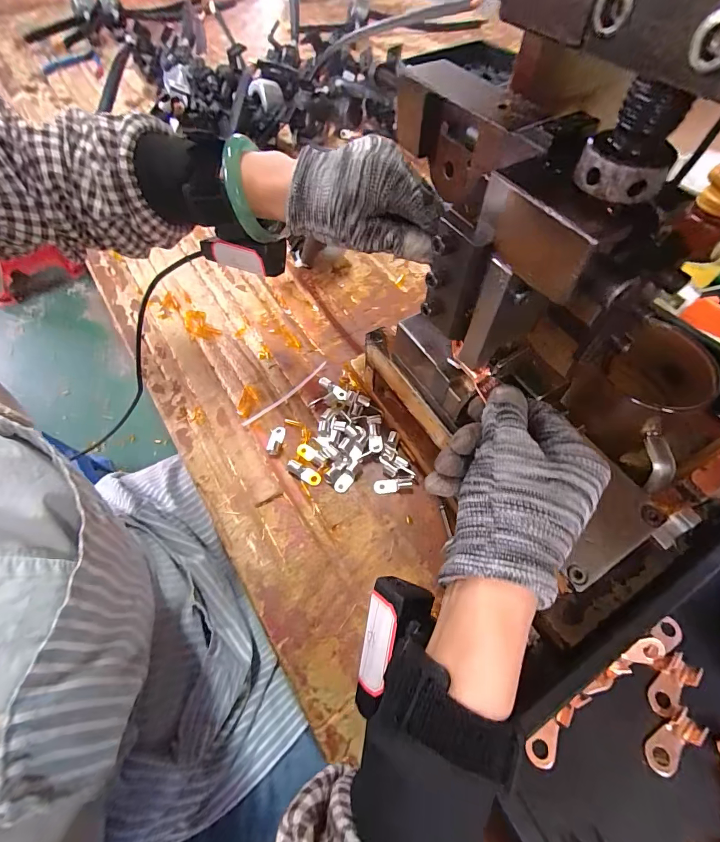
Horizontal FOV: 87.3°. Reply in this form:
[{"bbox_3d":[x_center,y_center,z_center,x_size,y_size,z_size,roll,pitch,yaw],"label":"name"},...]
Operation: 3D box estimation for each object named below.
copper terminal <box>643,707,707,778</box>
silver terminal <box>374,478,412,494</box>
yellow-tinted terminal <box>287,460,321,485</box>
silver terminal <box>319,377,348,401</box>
[{"bbox_3d":[0.202,0.207,0.243,0.043,0.005,0.018,-28,64,-17],"label":"copper terminal"},{"bbox_3d":[0.029,0.058,0.340,0.033,0.007,0.012,-3,59,-3],"label":"silver terminal"},{"bbox_3d":[-0.051,0.047,0.344,0.033,0.009,0.012,20,61,11],"label":"yellow-tinted terminal"},{"bbox_3d":[-0.027,-0.035,0.394,0.034,0.006,0.011,37,65,19],"label":"silver terminal"}]

